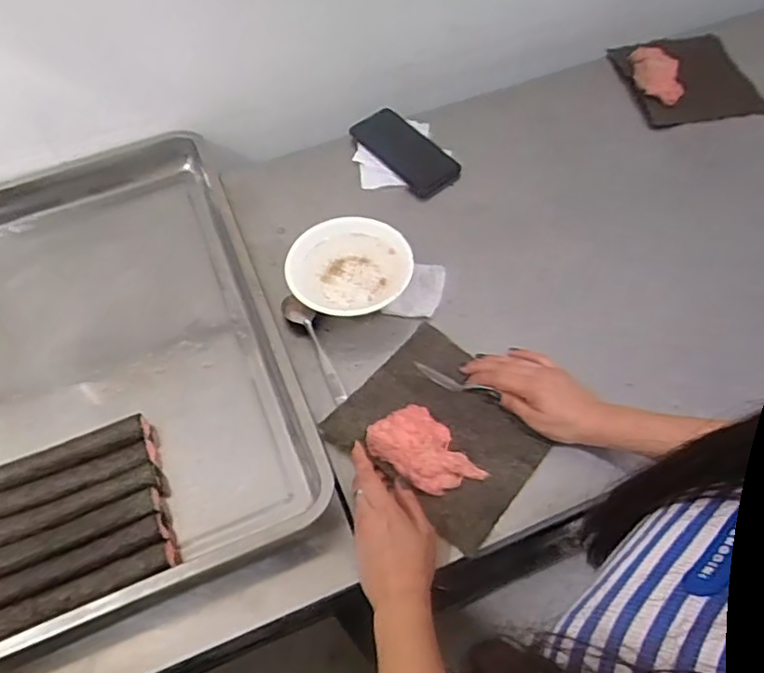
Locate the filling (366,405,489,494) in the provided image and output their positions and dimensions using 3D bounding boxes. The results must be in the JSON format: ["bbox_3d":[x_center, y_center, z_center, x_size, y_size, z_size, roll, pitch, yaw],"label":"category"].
[{"bbox_3d":[0.045,0.113,0.606,0.113,0.029,0.069,33,65,21],"label":"filling"}]

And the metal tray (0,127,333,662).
[{"bbox_3d":[-0.327,0.017,0.705,0.393,0.072,0.597,-21,59,-10],"label":"metal tray"}]

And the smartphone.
[{"bbox_3d":[0.035,-0.269,0.880,0.078,0.010,0.170,-39,71,-9],"label":"smartphone"}]

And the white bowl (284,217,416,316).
[{"bbox_3d":[-0.038,-0.076,0.737,0.147,0.051,0.142,-1,58,2],"label":"white bowl"}]

